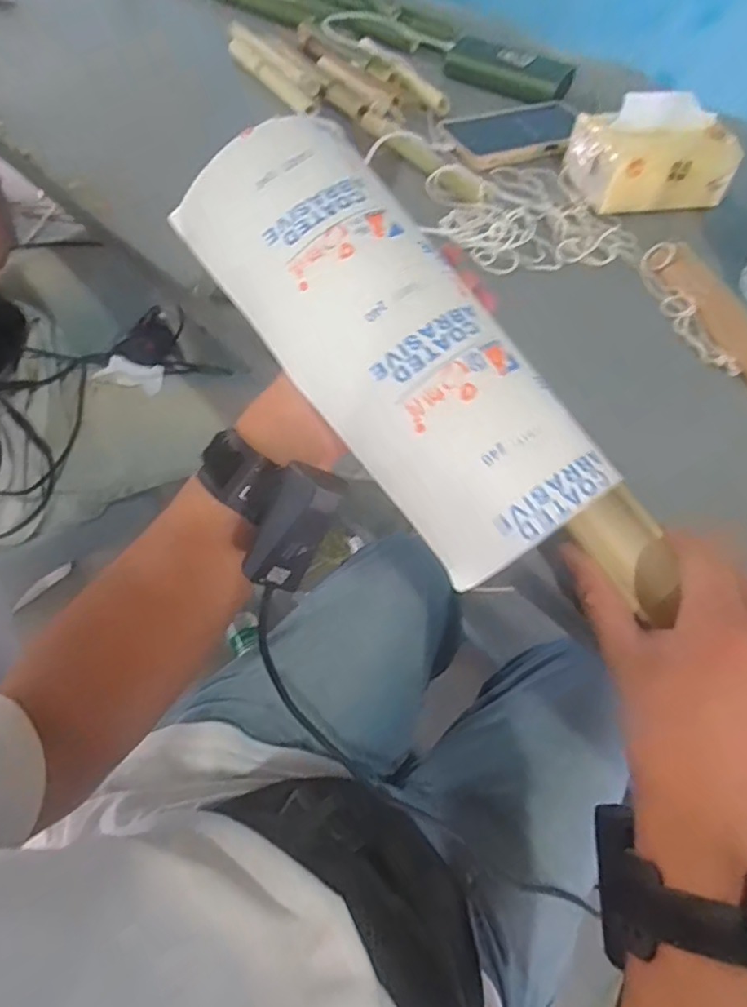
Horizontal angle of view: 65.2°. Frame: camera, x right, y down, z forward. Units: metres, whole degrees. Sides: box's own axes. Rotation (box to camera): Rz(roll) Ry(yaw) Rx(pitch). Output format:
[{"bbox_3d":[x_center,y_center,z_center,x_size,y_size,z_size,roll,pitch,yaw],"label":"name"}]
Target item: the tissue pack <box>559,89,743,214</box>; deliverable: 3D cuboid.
[{"bbox_3d":[0.259,-0.326,0.534,0.141,0.076,0.073,-4,57,-6],"label":"tissue pack"}]

